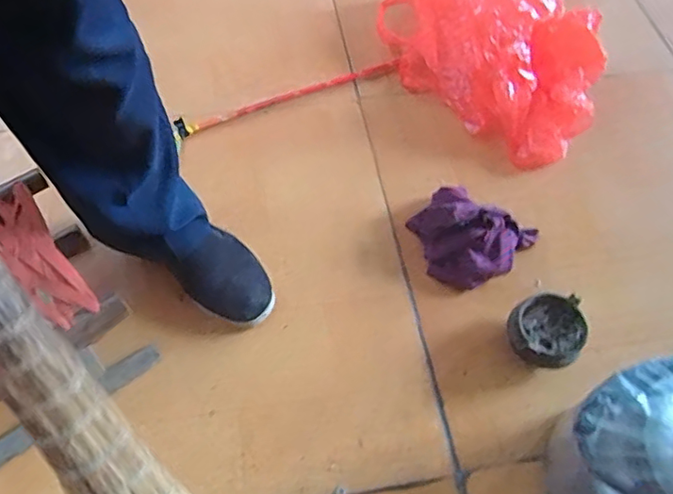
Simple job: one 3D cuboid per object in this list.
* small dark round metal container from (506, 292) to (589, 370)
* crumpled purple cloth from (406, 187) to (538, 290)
[{"bbox_3d":[0.261,0.107,0.704,0.088,0.062,0.084,1,59,-2],"label":"small dark round metal container"},{"bbox_3d":[0.178,-0.017,0.773,0.154,0.075,0.125,35,64,18],"label":"crumpled purple cloth"}]

